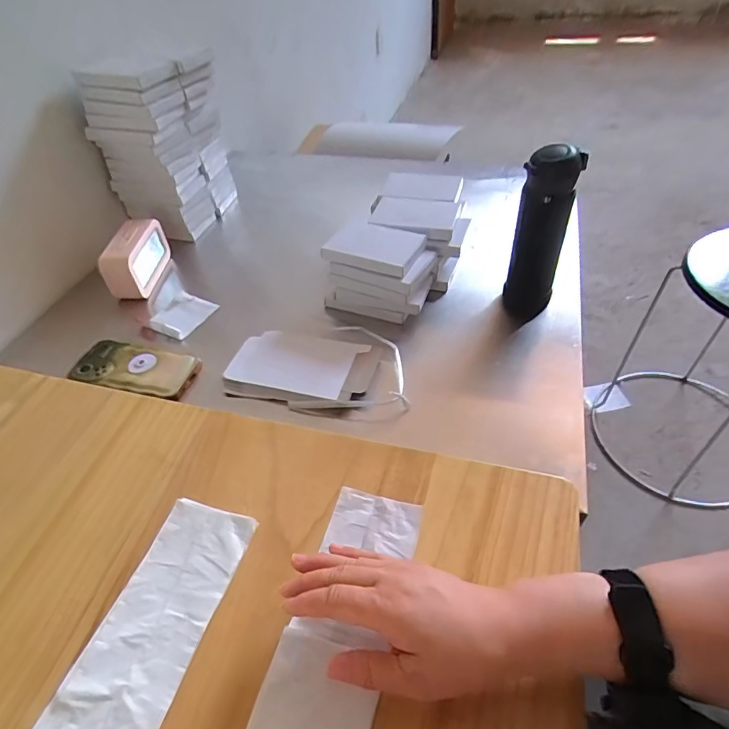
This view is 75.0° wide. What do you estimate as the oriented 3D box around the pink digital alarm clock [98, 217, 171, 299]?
[{"bbox_3d":[-0.367,-0.171,0.766,0.049,0.080,0.141,-1,46,5],"label":"pink digital alarm clock"}]

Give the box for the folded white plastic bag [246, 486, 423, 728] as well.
[{"bbox_3d":[-0.022,0.211,0.357,0.079,0.008,0.251,11,47,14],"label":"folded white plastic bag"}]

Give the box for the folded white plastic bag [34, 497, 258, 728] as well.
[{"bbox_3d":[-0.172,0.221,0.357,0.086,0.006,0.248,13,48,16],"label":"folded white plastic bag"}]

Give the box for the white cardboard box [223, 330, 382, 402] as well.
[{"bbox_3d":[-0.079,0.000,0.613,0.179,0.031,0.107,7,47,12],"label":"white cardboard box"}]

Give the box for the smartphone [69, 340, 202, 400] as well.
[{"bbox_3d":[-0.303,0.006,0.626,0.160,0.016,0.079,8,47,13],"label":"smartphone"}]

